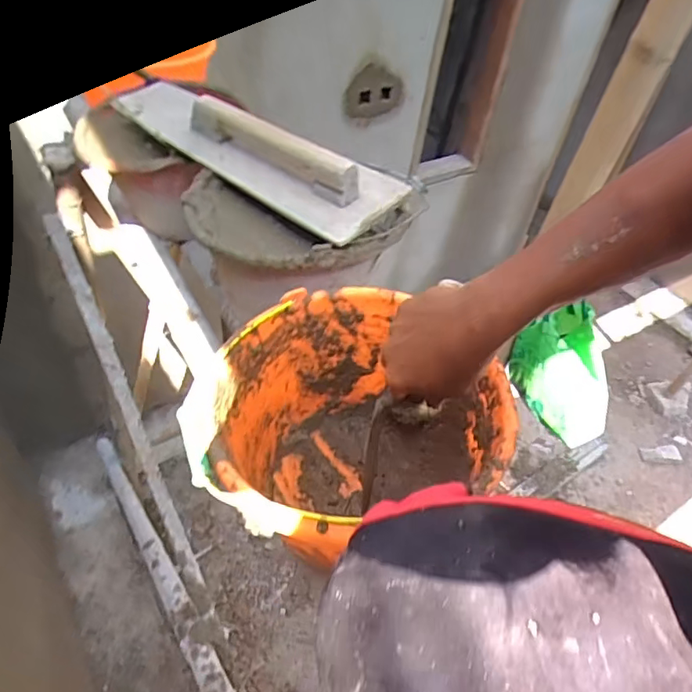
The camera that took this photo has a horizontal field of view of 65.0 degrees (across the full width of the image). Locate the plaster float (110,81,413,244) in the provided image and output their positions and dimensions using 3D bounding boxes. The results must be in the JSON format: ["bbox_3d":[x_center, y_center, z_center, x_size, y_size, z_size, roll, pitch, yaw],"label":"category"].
[{"bbox_3d":[-0.115,-0.296,0.813,0.418,0.070,0.160,34,52,25],"label":"plaster float"}]

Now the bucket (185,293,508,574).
[{"bbox_3d":[-0.004,0.110,0.593,0.282,0.216,0.257,3,46,-3],"label":"bucket"}]

